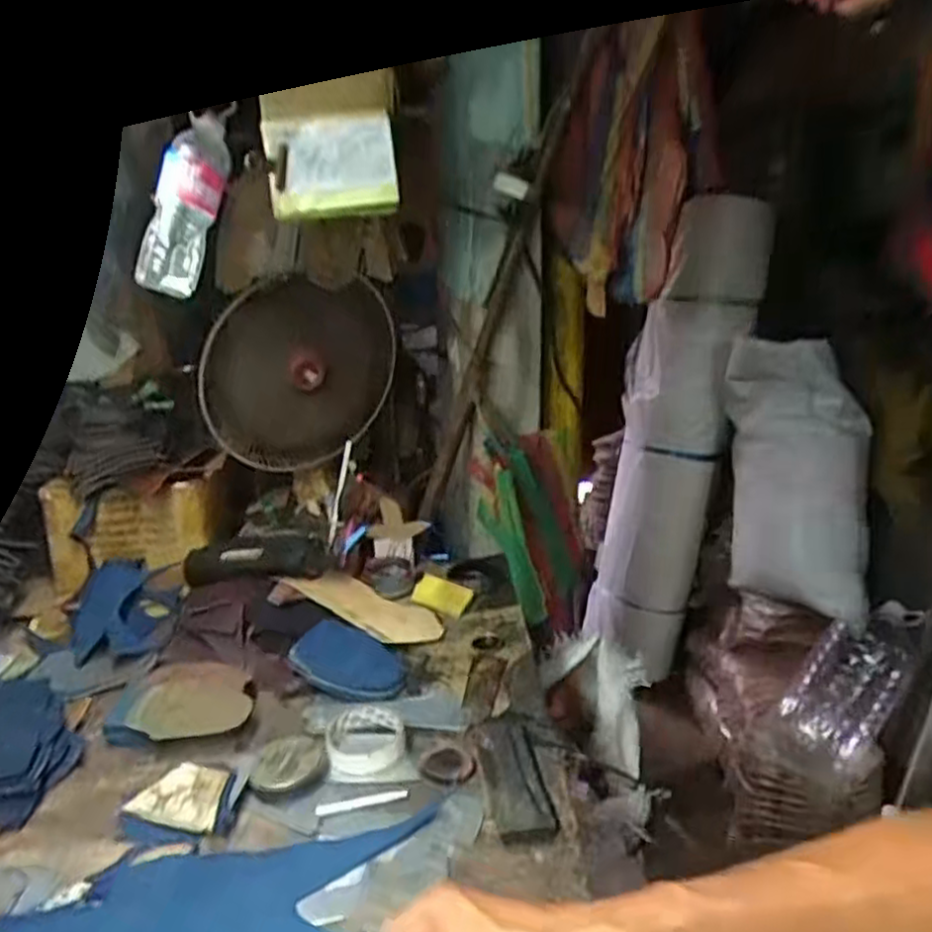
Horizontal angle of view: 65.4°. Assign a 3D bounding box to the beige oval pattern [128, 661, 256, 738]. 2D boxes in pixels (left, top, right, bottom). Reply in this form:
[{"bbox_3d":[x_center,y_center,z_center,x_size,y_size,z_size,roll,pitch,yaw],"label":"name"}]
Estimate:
[{"bbox_3d":[-0.331,0.283,0.891,0.147,0.016,0.142,-5,19,-4],"label":"beige oval pattern"}]

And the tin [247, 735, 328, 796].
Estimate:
[{"bbox_3d":[-0.185,0.311,0.761,0.077,0.026,0.079,-3,19,1],"label":"tin"}]

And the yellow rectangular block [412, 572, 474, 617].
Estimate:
[{"bbox_3d":[-0.035,0.198,1.118,0.081,0.007,0.063,21,40,6],"label":"yellow rectangular block"}]

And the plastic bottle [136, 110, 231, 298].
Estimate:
[{"bbox_3d":[-0.306,-0.281,0.794,0.054,0.196,0.052,27,22,0],"label":"plastic bottle"}]

